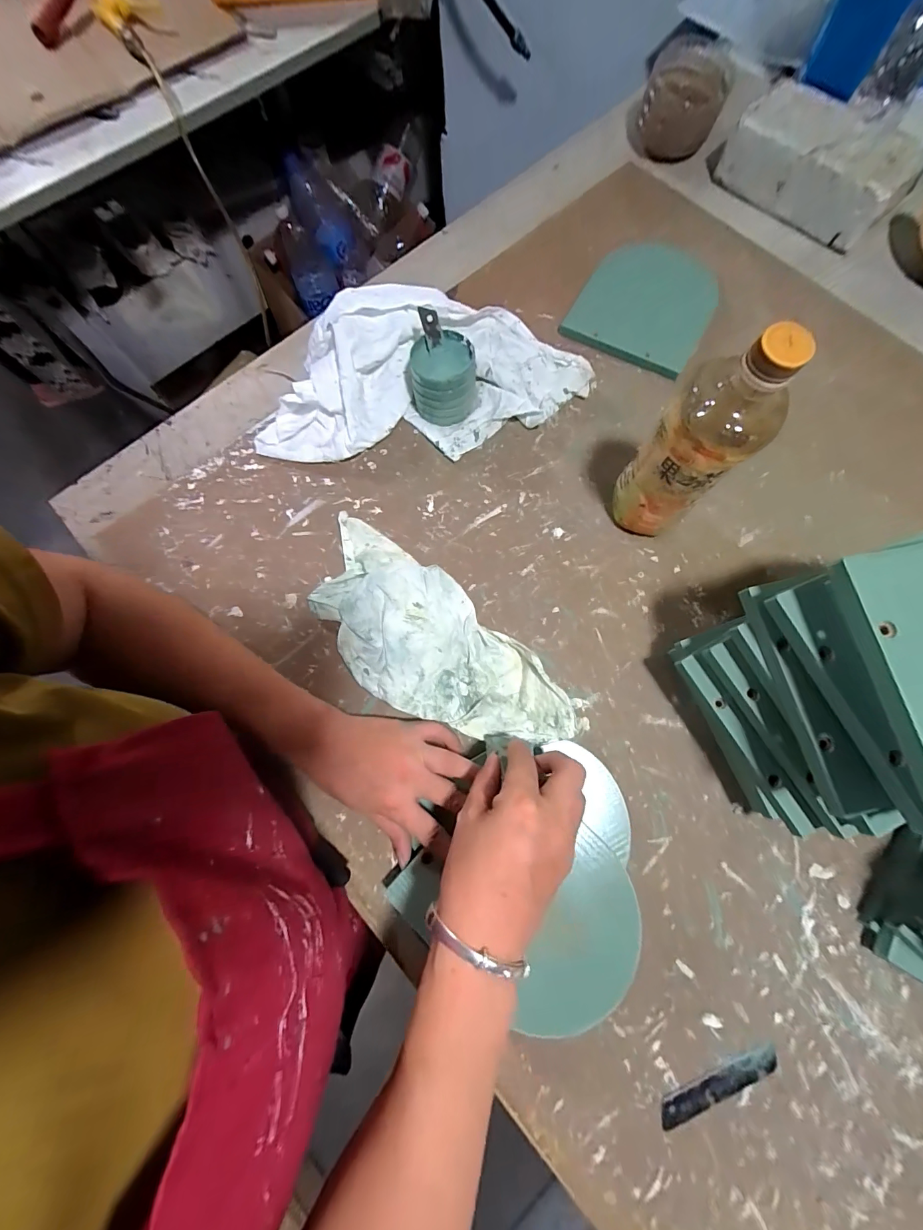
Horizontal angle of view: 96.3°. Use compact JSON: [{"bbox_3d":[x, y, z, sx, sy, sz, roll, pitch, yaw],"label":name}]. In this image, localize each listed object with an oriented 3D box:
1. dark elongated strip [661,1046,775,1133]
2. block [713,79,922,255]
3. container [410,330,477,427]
[{"bbox_3d":[0.192,0.349,0.306,0.097,0.004,0.019,-22,77,-6],"label":"dark elongated strip"},{"bbox_3d":[0.424,-0.538,0.497,0.208,0.067,0.094,44,80,10],"label":"block"},{"bbox_3d":[-0.019,-0.244,0.432,0.064,0.064,0.062,0,76,0],"label":"container"}]

